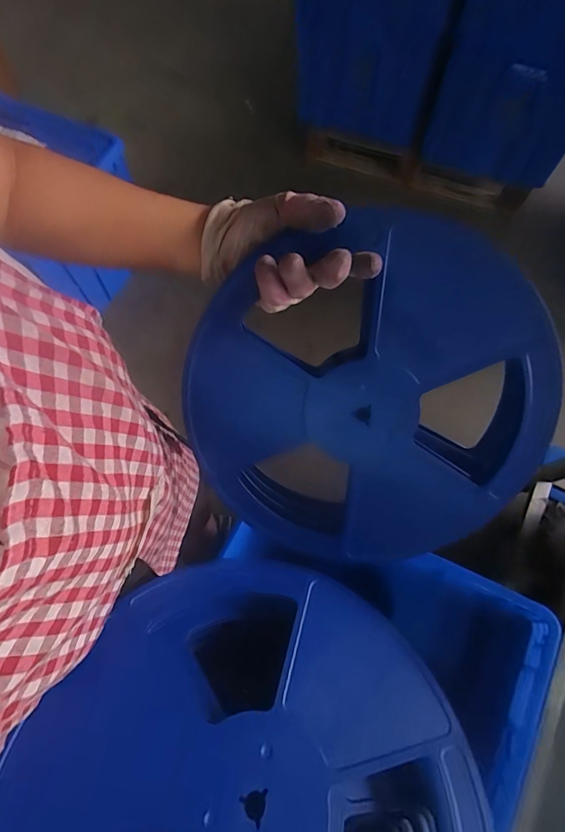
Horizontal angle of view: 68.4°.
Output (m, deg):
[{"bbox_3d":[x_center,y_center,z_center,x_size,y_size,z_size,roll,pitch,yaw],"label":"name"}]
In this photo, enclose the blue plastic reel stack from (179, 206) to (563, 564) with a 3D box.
[{"bbox_3d":[0.075,-0.005,0.384,0.317,0.031,0.313,-41,102,18],"label":"blue plastic reel stack"}]

